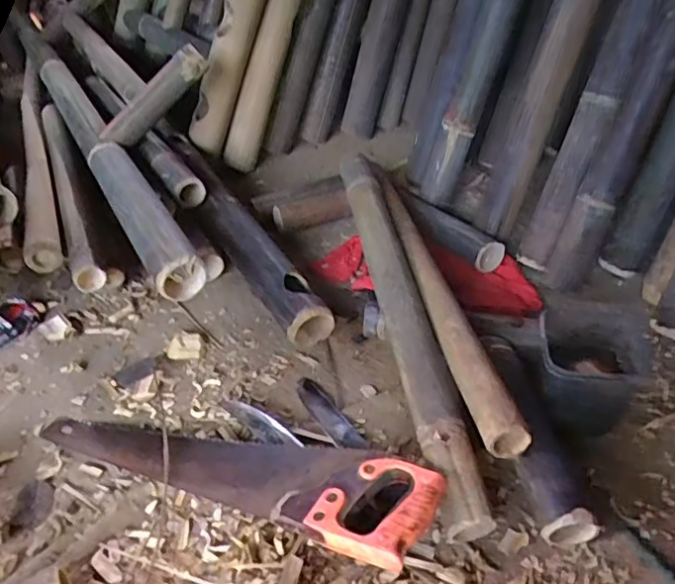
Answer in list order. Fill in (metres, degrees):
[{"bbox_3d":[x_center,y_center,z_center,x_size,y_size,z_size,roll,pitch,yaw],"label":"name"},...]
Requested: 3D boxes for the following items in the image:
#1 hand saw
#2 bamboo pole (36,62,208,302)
[{"bbox_3d":[-0.128,0.196,0.694,0.496,0.025,0.118,8,36,27],"label":"hand saw"},{"bbox_3d":[-0.425,-0.254,1.064,0.072,0.092,0.854,-21,41,-23],"label":"bamboo pole"}]

